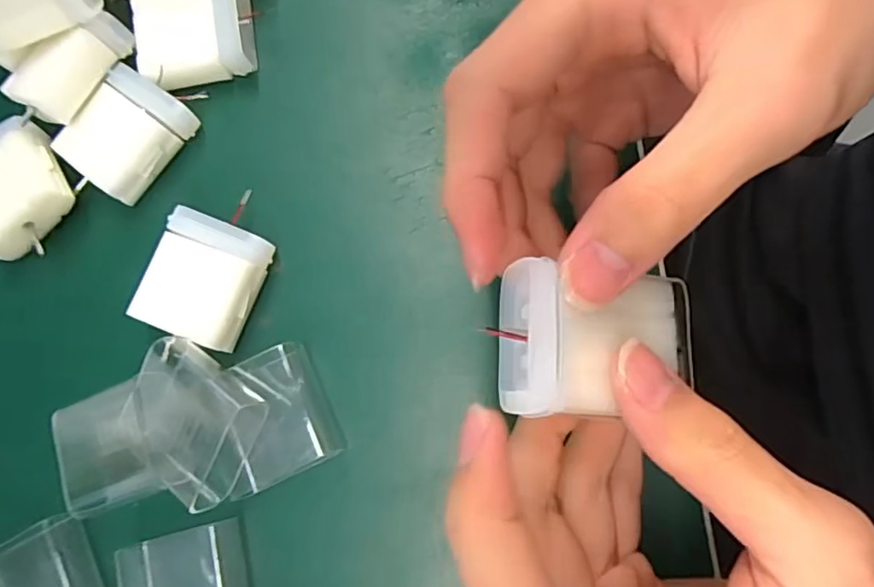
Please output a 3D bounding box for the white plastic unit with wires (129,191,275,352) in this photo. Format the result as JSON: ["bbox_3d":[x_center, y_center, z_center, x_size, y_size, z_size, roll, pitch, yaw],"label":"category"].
[{"bbox_3d":[-0.089,-0.010,0.232,0.043,0.013,0.055,21,80,10],"label":"white plastic unit with wires"}]

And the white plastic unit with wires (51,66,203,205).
[{"bbox_3d":[-0.131,-0.067,0.251,0.043,0.015,0.047,36,83,12],"label":"white plastic unit with wires"}]

